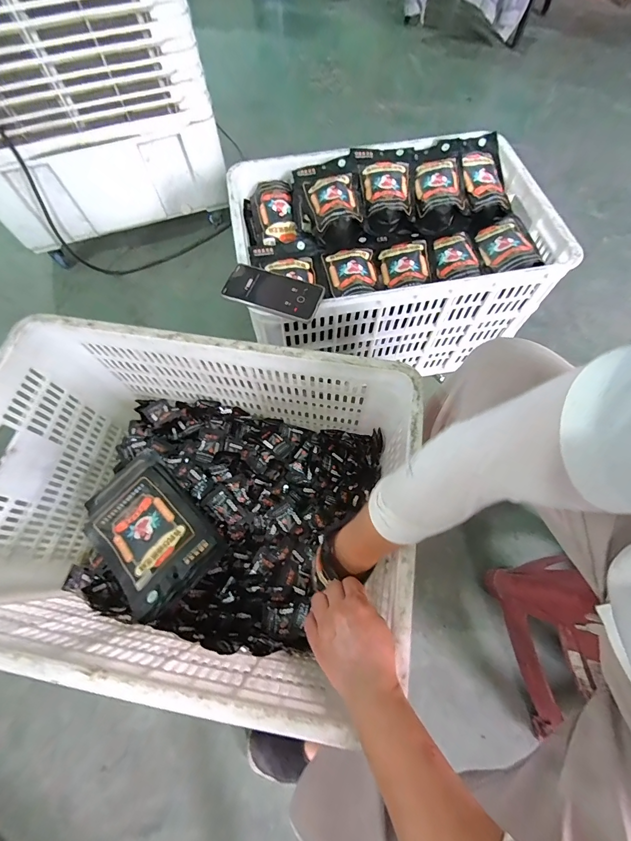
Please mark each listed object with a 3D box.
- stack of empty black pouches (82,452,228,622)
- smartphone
[{"bbox_3d":[-0.263,0.163,0.534,0.250,0.071,0.153,39,73,17],"label":"stack of empty black pouches"},{"bbox_3d":[-0.069,-0.211,0.559,0.157,0.011,0.078,17,68,9],"label":"smartphone"}]

